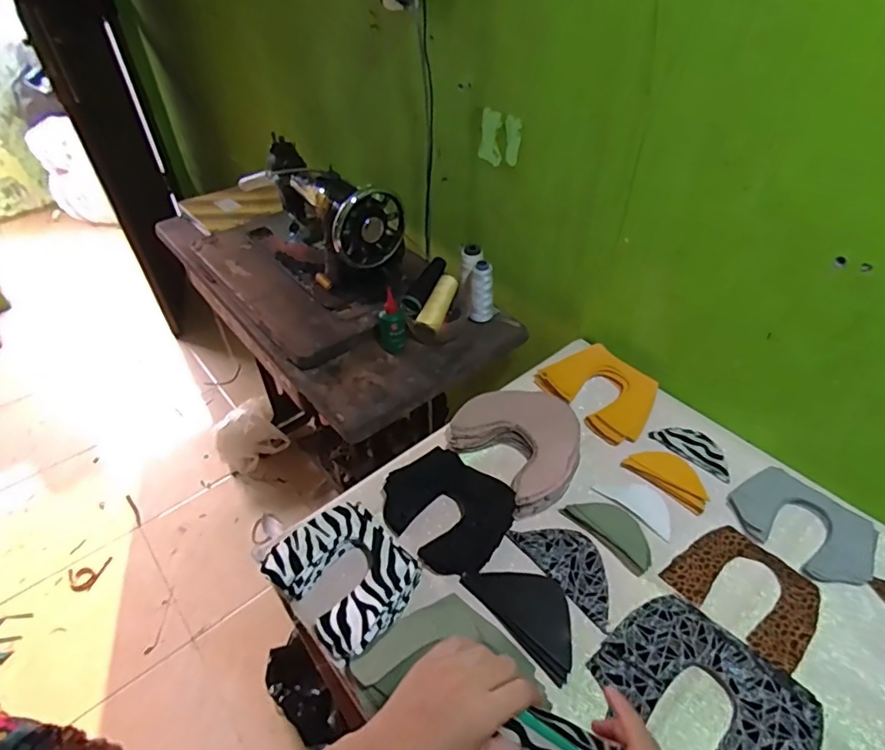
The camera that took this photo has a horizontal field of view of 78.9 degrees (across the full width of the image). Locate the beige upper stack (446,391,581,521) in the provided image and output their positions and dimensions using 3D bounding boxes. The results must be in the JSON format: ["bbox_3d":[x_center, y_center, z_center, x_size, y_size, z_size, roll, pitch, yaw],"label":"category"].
[{"bbox_3d":[0.116,0.088,0.753,0.166,0.031,0.175,-31,50,-27],"label":"beige upper stack"}]

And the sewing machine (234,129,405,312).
[{"bbox_3d":[-0.218,-0.282,1.019,0.154,0.210,0.352,-33,52,-29],"label":"sewing machine"}]

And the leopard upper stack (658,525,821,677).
[{"bbox_3d":[0.351,0.244,0.619,0.120,0.007,0.145,-33,51,-29],"label":"leopard upper stack"}]

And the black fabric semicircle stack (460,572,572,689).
[{"bbox_3d":[0.100,0.261,0.606,0.075,0.021,0.145,-30,50,-27],"label":"black fabric semicircle stack"}]

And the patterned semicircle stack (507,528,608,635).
[{"bbox_3d":[0.156,0.226,0.645,0.072,0.006,0.142,-29,49,-26],"label":"patterned semicircle stack"}]

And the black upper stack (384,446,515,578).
[{"bbox_3d":[0.005,0.170,0.691,0.161,0.022,0.140,26,50,27],"label":"black upper stack"}]

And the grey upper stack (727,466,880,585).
[{"bbox_3d":[0.445,0.181,0.662,0.110,0.009,0.155,-32,51,-29],"label":"grey upper stack"}]

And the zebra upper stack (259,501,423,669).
[{"bbox_3d":[-0.109,0.230,0.622,0.133,0.035,0.155,-35,52,-30],"label":"zebra upper stack"}]

